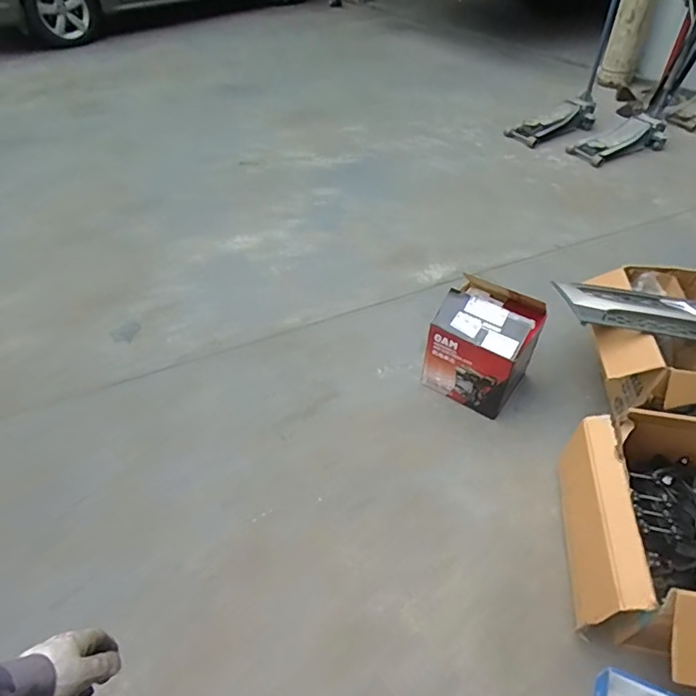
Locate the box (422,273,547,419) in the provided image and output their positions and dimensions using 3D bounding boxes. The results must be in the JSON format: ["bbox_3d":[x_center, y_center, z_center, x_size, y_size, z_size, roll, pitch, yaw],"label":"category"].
[{"bbox_3d":[0.498,-0.028,1.780,0.312,0.386,0.333,27,52,23],"label":"box"}]

